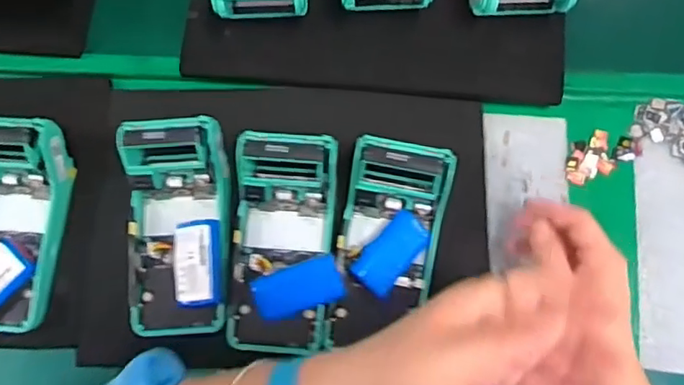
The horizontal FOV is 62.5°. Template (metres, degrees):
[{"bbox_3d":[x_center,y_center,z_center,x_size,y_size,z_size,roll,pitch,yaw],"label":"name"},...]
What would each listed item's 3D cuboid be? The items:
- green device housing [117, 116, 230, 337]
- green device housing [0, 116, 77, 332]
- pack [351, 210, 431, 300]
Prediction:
[{"bbox_3d":[-0.134,0.028,0.450,0.079,0.056,0.163,-2,76,0],"label":"green device housing"},{"bbox_3d":[-0.276,0.025,0.459,0.081,0.063,0.168,4,76,2],"label":"green device housing"},{"bbox_3d":[0.039,0.049,0.450,0.034,0.022,0.068,38,79,9],"label":"pack"}]

